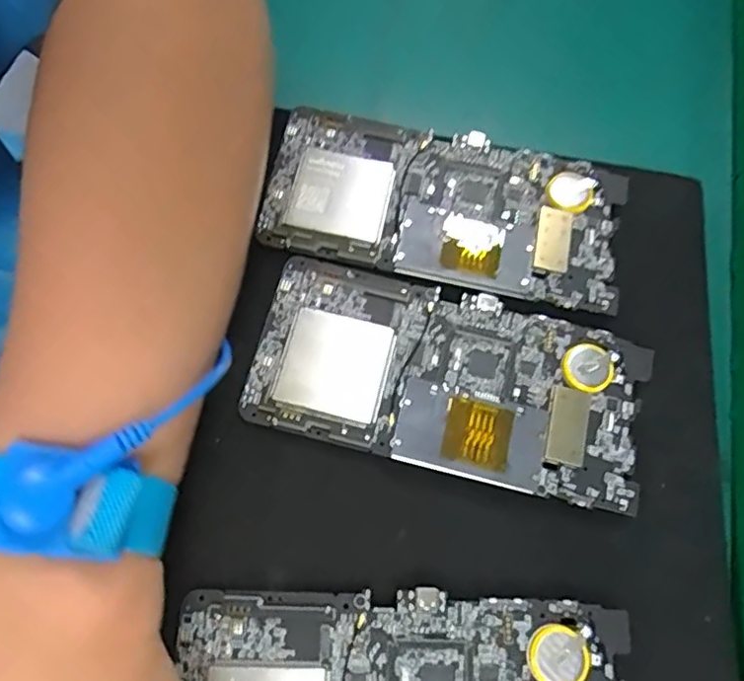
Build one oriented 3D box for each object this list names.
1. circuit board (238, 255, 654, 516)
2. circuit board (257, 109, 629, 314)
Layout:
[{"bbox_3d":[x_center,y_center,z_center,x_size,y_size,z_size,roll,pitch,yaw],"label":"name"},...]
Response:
[{"bbox_3d":[0.031,0.015,0.243,0.151,0.004,0.074,14,71,3],"label":"circuit board"},{"bbox_3d":[0.031,-0.058,0.267,0.150,0.009,0.070,13,71,-1],"label":"circuit board"}]

